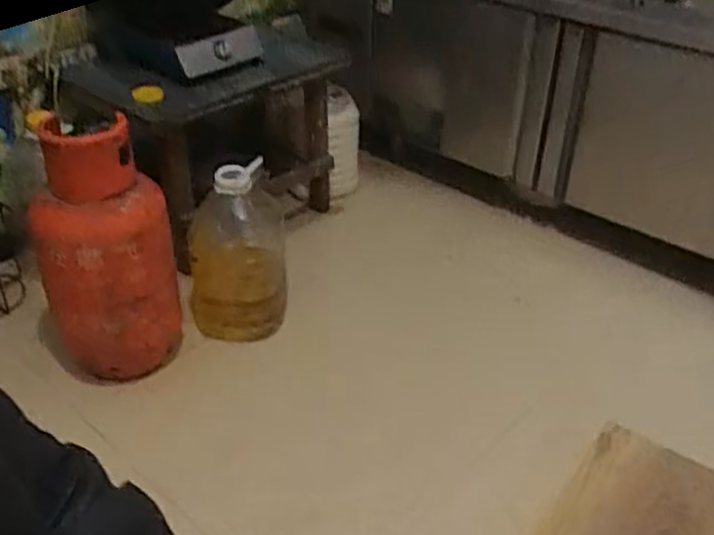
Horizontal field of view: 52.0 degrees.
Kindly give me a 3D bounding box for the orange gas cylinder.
[{"bbox_3d":[-0.635,0.009,1.884,0.340,0.652,0.372,-14,38,-21],"label":"orange gas cylinder"}]

